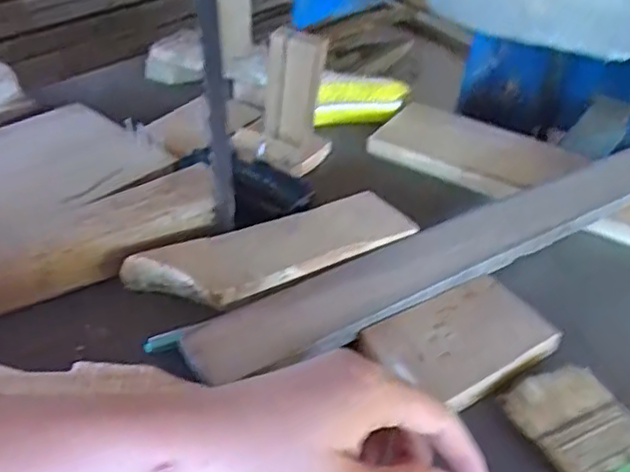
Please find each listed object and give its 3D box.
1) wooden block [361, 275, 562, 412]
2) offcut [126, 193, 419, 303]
[{"bbox_3d":[0.099,0.066,0.417,0.126,0.015,0.072,-19,43,-30],"label":"wooden block"},{"bbox_3d":[-0.026,0.010,0.448,0.194,0.019,0.056,-16,41,-27],"label":"offcut"}]

